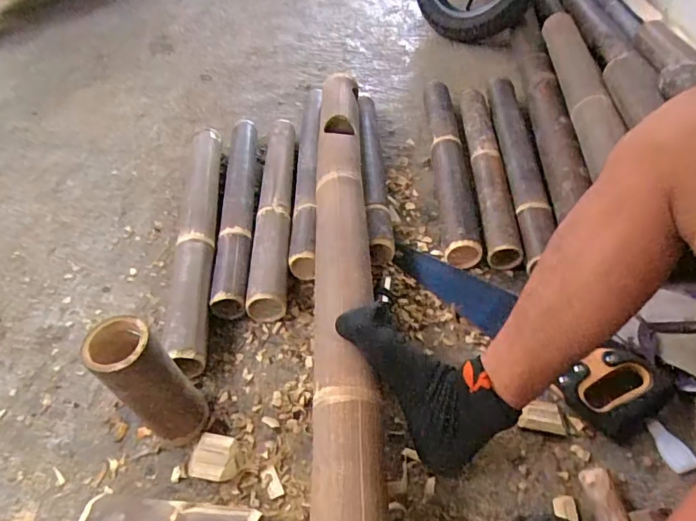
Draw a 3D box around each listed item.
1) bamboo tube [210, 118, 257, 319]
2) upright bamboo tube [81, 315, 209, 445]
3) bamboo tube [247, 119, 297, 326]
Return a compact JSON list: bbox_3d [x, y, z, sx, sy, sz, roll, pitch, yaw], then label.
[{"bbox_3d":[-0.212,-0.121,0.945,0.064,0.064,0.545,-6,45,-1],"label":"bamboo tube"},{"bbox_3d":[-0.238,0.155,0.602,0.080,0.209,0.080,-2,45,2],"label":"upright bamboo tube"},{"bbox_3d":[-0.136,-0.114,0.941,0.067,0.074,0.532,-4,45,0],"label":"bamboo tube"}]

